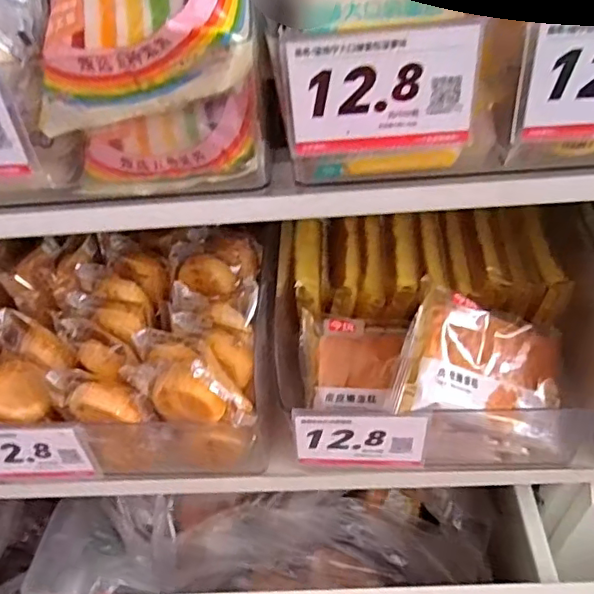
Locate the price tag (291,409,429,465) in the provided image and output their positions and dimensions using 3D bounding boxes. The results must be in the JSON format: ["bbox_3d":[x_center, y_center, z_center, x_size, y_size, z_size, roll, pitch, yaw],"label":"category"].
[{"bbox_3d":[0.047,0.109,0.426,0.095,0.064,0.007,3,37,2],"label":"price tag"}]

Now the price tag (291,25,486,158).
[{"bbox_3d":[0.045,-0.107,0.297,0.094,0.059,0.010,-2,48,5],"label":"price tag"}]

